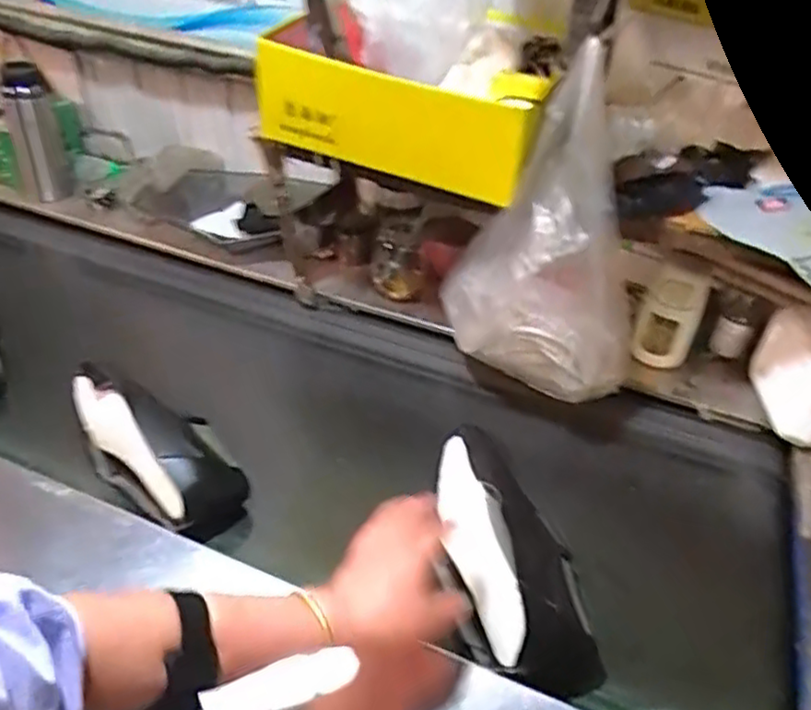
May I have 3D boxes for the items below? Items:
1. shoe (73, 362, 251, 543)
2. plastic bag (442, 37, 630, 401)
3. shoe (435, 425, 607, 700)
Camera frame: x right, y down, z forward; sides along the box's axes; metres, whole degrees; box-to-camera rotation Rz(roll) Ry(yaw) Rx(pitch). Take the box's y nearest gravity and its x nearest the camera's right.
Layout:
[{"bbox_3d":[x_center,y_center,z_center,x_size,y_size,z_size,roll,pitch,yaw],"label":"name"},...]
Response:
[{"bbox_3d":[-0.281,0.102,0.806,0.250,0.097,0.109,35,48,30],"label":"shoe"},{"bbox_3d":[0.161,-0.118,0.813,0.240,0.361,0.122,23,43,20],"label":"plastic bag"},{"bbox_3d":[0.098,0.188,0.690,0.121,0.092,0.289,-10,46,-18],"label":"shoe"}]

